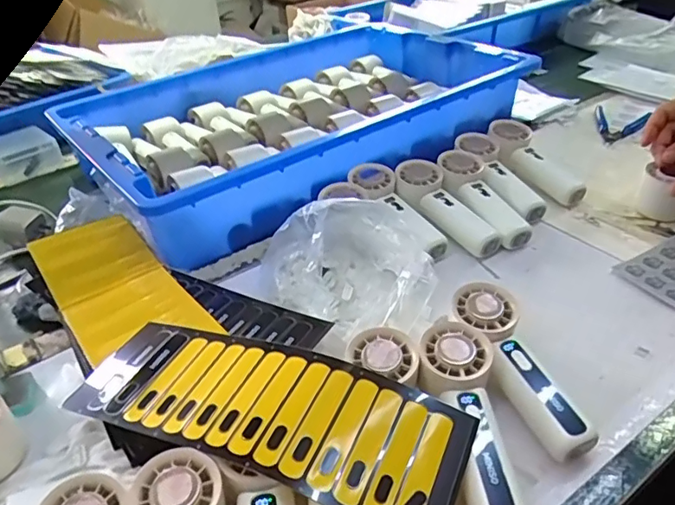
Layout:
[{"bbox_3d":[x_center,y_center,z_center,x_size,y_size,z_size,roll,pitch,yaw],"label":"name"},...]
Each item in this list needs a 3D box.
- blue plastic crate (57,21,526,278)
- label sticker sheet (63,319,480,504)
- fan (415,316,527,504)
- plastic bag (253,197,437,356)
[{"bbox_3d":[-0.061,-0.241,0.916,0.729,0.113,0.515,-29,41,-31],"label":"blue plastic crate"},{"bbox_3d":[-0.060,0.115,0.411,0.300,0.033,0.104,12,38,22],"label":"label sticker sheet"},{"bbox_3d":[0.094,0.119,0.404,0.055,0.026,0.159,-6,48,-2],"label":"fan"},{"bbox_3d":[0.004,0.018,0.529,0.172,0.084,0.175,3,35,11],"label":"plastic bag"}]

